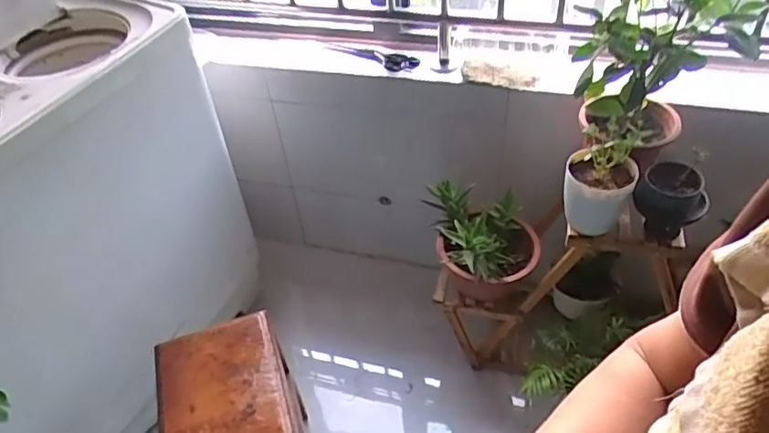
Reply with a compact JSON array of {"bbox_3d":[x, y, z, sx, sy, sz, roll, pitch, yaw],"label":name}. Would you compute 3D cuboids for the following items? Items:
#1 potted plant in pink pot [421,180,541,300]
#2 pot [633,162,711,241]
[{"bbox_3d":[0.247,0.074,1.361,0.241,0.253,0.221,-7,44,-2],"label":"potted plant in pink pot"},{"bbox_3d":[0.574,-0.029,1.154,0.133,0.144,0.123,19,49,23],"label":"pot"}]

